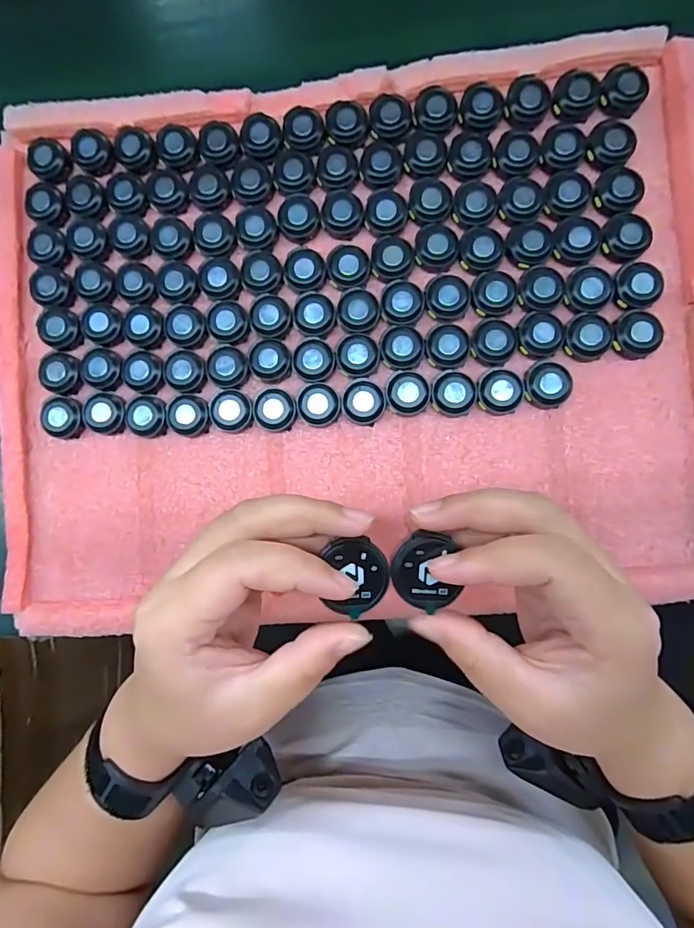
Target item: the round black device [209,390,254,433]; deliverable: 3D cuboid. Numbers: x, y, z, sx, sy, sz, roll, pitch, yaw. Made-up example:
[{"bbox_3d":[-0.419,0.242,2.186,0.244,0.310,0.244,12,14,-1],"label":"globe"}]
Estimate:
[{"bbox_3d":[-0.080,-0.036,0.324,0.029,0.013,0.028,0,84,5],"label":"round black device"}]

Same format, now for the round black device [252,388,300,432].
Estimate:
[{"bbox_3d":[-0.049,-0.037,0.321,0.029,0.013,0.028,0,84,5],"label":"round black device"}]

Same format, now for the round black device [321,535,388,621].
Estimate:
[{"bbox_3d":[0.004,0.044,0.180,0.024,0.004,0.029,1,86,1],"label":"round black device"}]

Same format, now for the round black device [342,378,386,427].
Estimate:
[{"bbox_3d":[0.012,-0.043,0.317,0.029,0.011,0.030,0,84,5],"label":"round black device"}]

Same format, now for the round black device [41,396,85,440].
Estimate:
[{"bbox_3d":[-0.201,-0.033,0.333,0.028,0.012,0.029,0,84,5],"label":"round black device"}]

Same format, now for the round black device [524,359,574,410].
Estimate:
[{"bbox_3d":[0.133,-0.055,0.308,0.029,0.011,0.034,12,85,6],"label":"round black device"}]

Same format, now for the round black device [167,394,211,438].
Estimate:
[{"bbox_3d":[-0.110,-0.033,0.325,0.028,0.013,0.028,0,84,5],"label":"round black device"}]

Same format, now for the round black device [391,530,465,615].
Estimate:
[{"bbox_3d":[0.030,0.041,0.180,0.025,0.004,0.029,-8,86,1],"label":"round black device"}]

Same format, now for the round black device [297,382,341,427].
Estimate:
[{"bbox_3d":[-0.020,-0.040,0.319,0.028,0.012,0.028,0,84,5],"label":"round black device"}]

